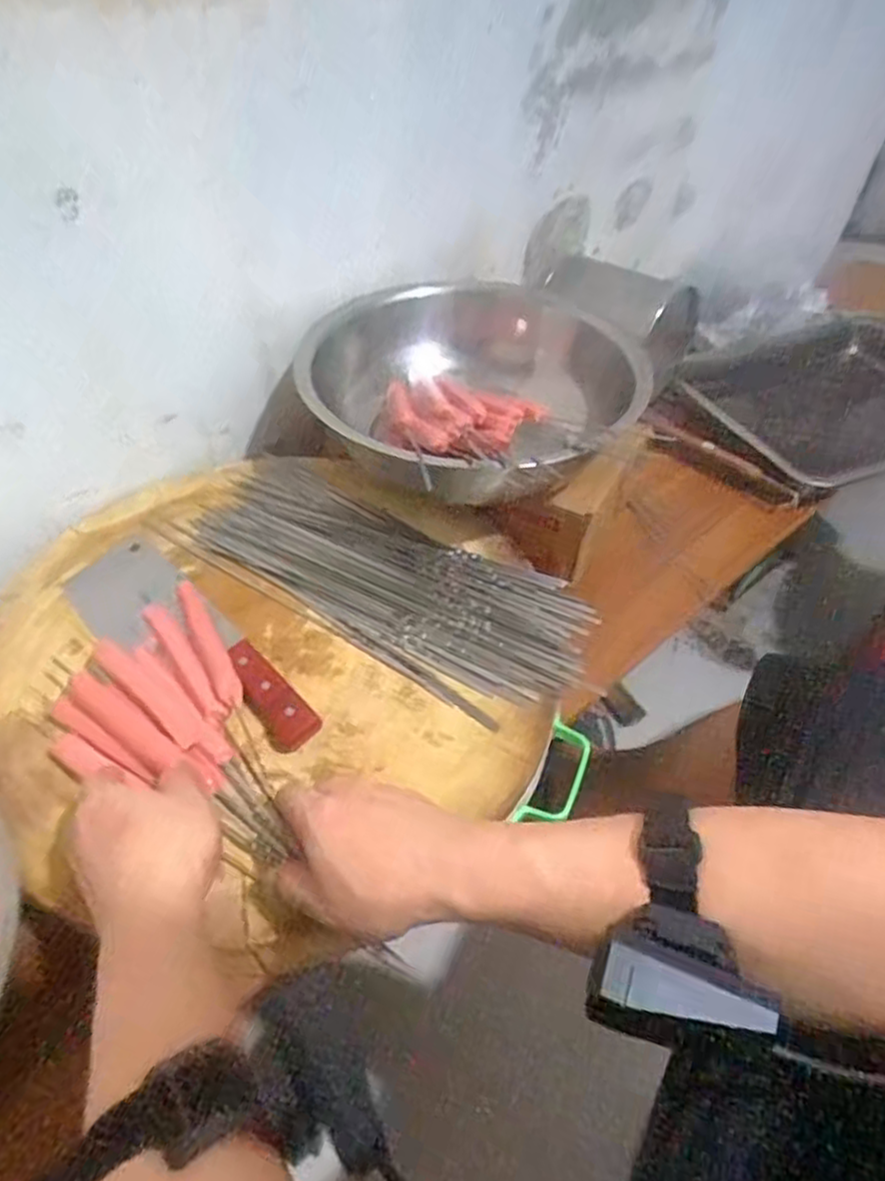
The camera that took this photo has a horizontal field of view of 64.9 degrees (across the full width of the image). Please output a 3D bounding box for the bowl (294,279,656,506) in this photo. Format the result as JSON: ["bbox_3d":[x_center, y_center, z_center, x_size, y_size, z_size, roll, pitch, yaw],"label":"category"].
[{"bbox_3d":[0.043,-0.194,0.687,0.262,0.121,0.265,2,49,-2],"label":"bowl"}]

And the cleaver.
[{"bbox_3d":[-0.202,0.039,0.541,0.255,0.021,0.081,38,60,25],"label":"cleaver"}]

